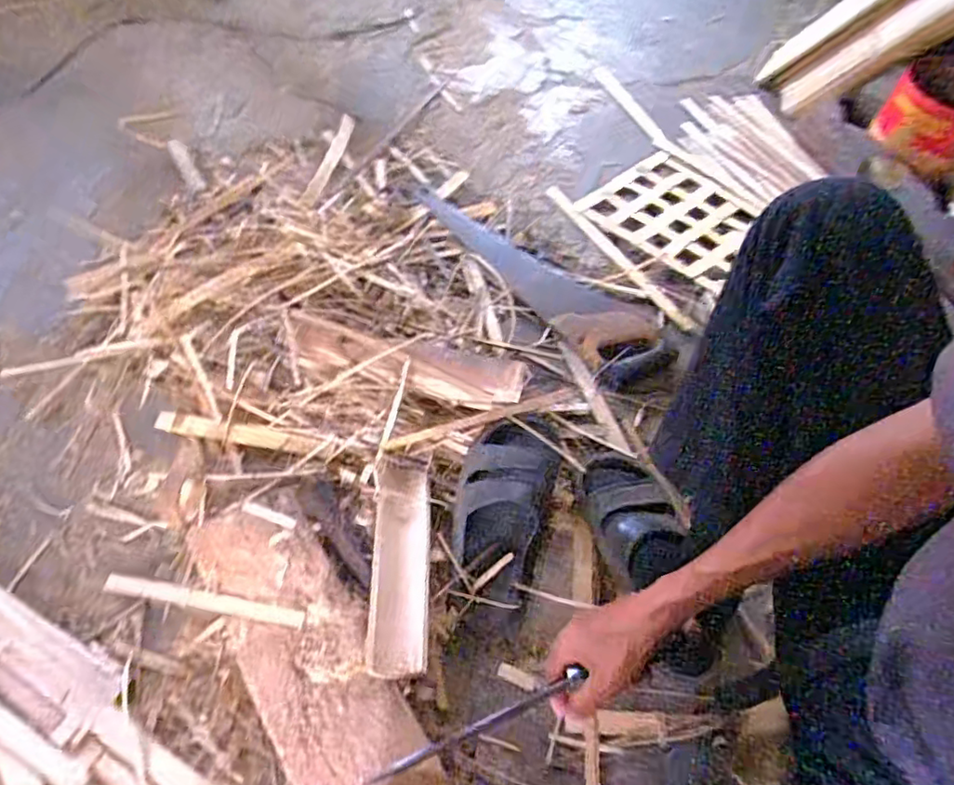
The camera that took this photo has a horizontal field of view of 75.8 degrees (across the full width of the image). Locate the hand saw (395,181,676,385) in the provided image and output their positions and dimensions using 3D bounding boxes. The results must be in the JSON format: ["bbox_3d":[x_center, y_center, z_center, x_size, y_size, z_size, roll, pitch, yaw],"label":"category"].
[{"bbox_3d":[0.085,-0.197,0.911,0.145,0.035,0.494,-38,69,-22],"label":"hand saw"}]

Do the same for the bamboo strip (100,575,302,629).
[{"bbox_3d":[-0.290,0.219,0.649,0.231,0.005,0.019,6,65,11],"label":"bamboo strip"}]

